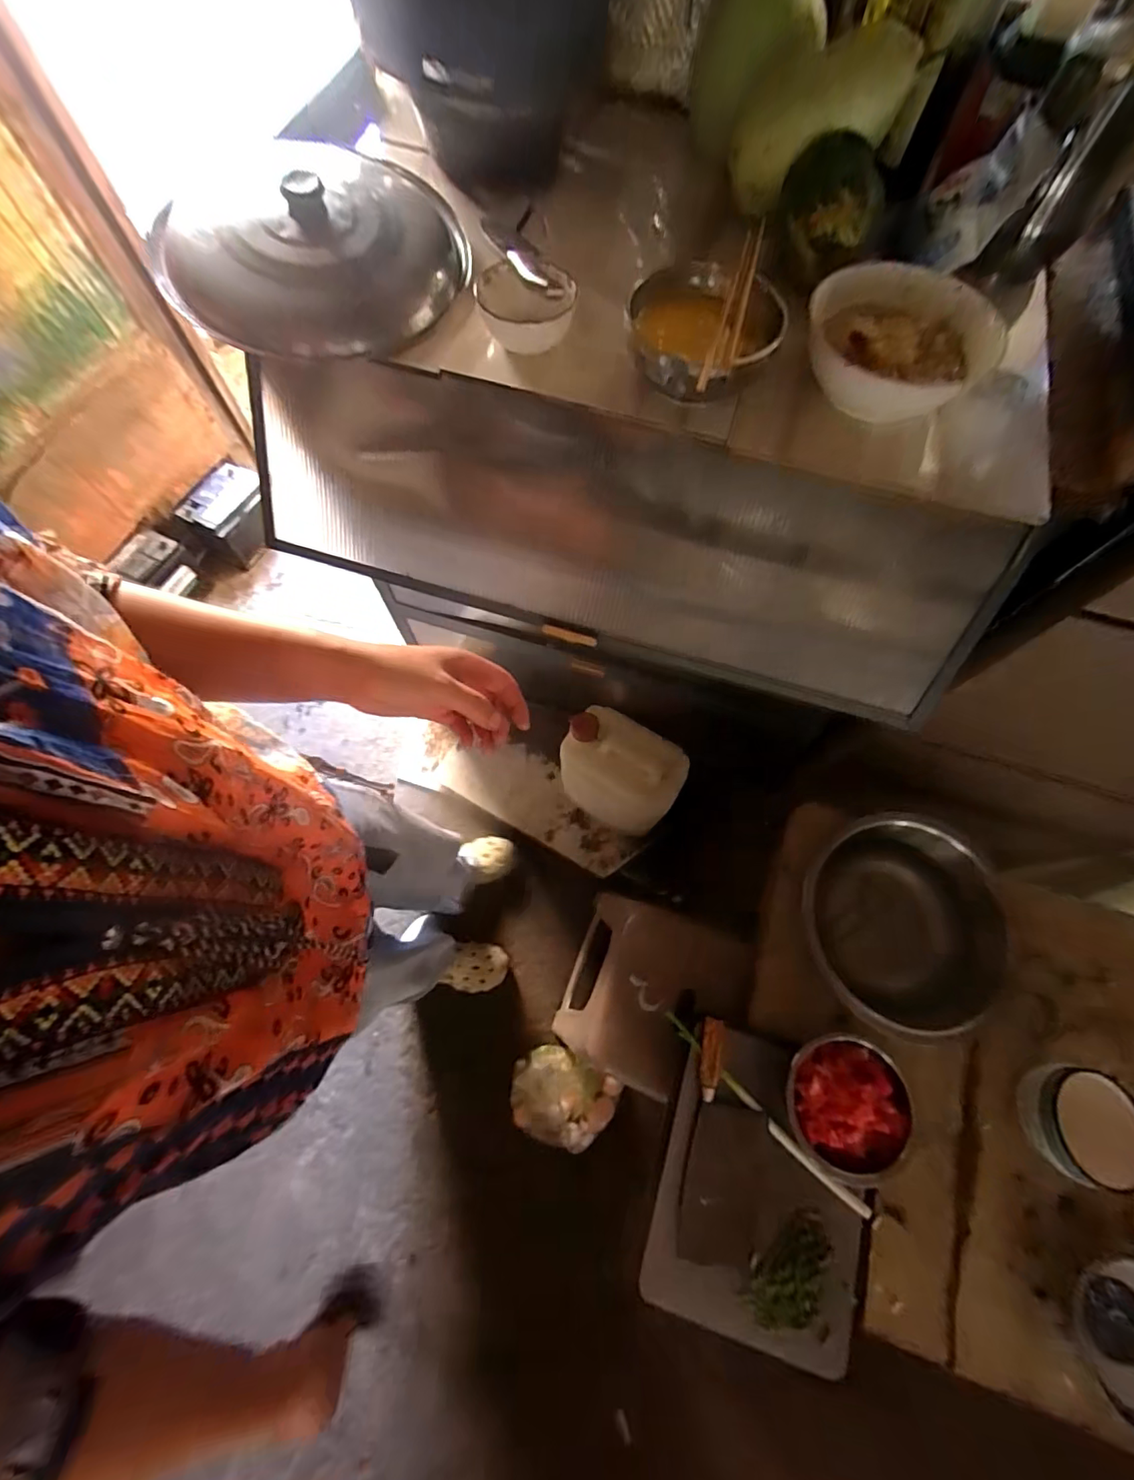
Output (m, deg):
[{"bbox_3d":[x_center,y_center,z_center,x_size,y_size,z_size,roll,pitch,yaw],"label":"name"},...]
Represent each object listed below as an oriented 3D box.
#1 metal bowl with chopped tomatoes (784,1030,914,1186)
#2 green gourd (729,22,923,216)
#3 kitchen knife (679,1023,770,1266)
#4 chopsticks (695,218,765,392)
[{"bbox_3d":[0.391,0.505,0.720,0.160,0.052,0.159,0,75,0],"label":"metal bowl with chopped tomatoes"},{"bbox_3d":[0.255,-0.645,0.544,0.161,0.118,0.089,21,76,6],"label":"green gourd"},{"bbox_3d":[0.226,0.564,0.739,0.102,0.024,0.286,12,75,4],"label":"kitchen knife"},{"bbox_3d":[0.157,-0.403,0.482,0.023,0.026,0.259,17,76,5],"label":"chopsticks"}]

